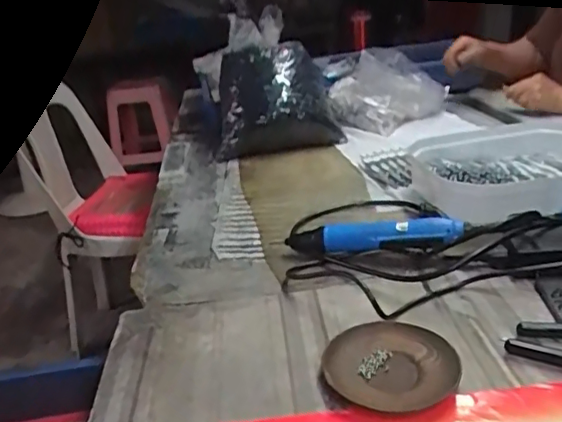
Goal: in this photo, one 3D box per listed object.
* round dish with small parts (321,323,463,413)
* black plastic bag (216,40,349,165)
[{"bbox_3d":[0.097,0.137,0.499,0.115,0.012,0.109,-4,24,2],"label":"round dish with small parts"},{"bbox_3d":[-0.009,-0.229,1.128,0.245,0.170,0.192,-5,24,2],"label":"black plastic bag"}]

